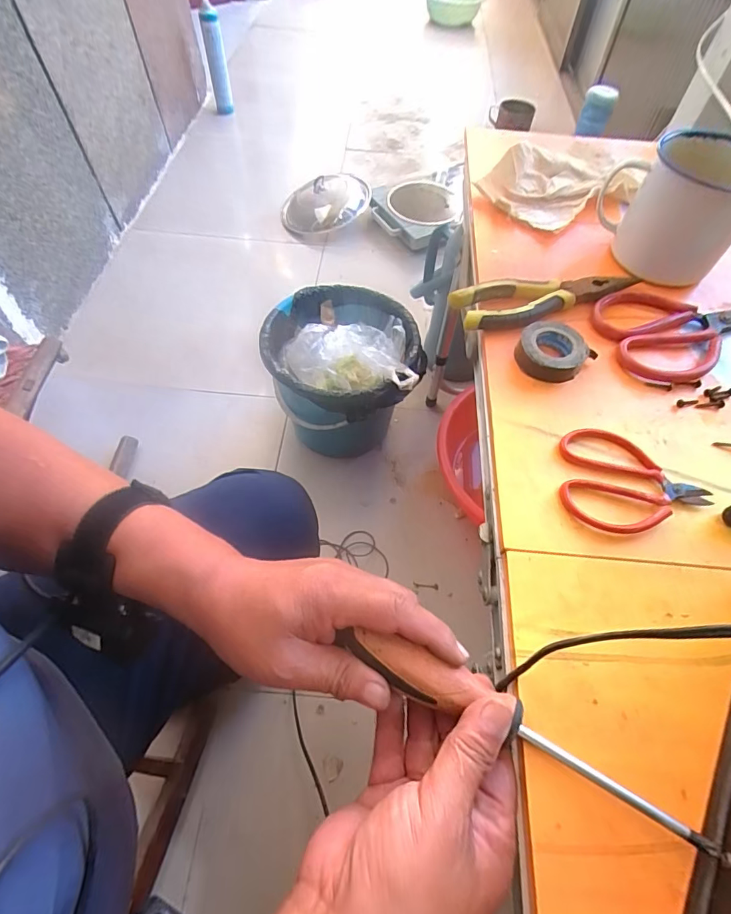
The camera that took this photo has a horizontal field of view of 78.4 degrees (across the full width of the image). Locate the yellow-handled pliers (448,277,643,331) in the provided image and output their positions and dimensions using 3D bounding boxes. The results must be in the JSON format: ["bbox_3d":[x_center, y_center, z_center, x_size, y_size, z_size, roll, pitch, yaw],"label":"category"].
[{"bbox_3d":[0.166,-0.146,0.412,0.171,0.018,0.048,-12,60,-8],"label":"yellow-handled pliers"}]

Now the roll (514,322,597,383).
[{"bbox_3d":[0.158,-0.089,0.375,0.054,0.025,0.052,1,59,-1],"label":"roll"}]

